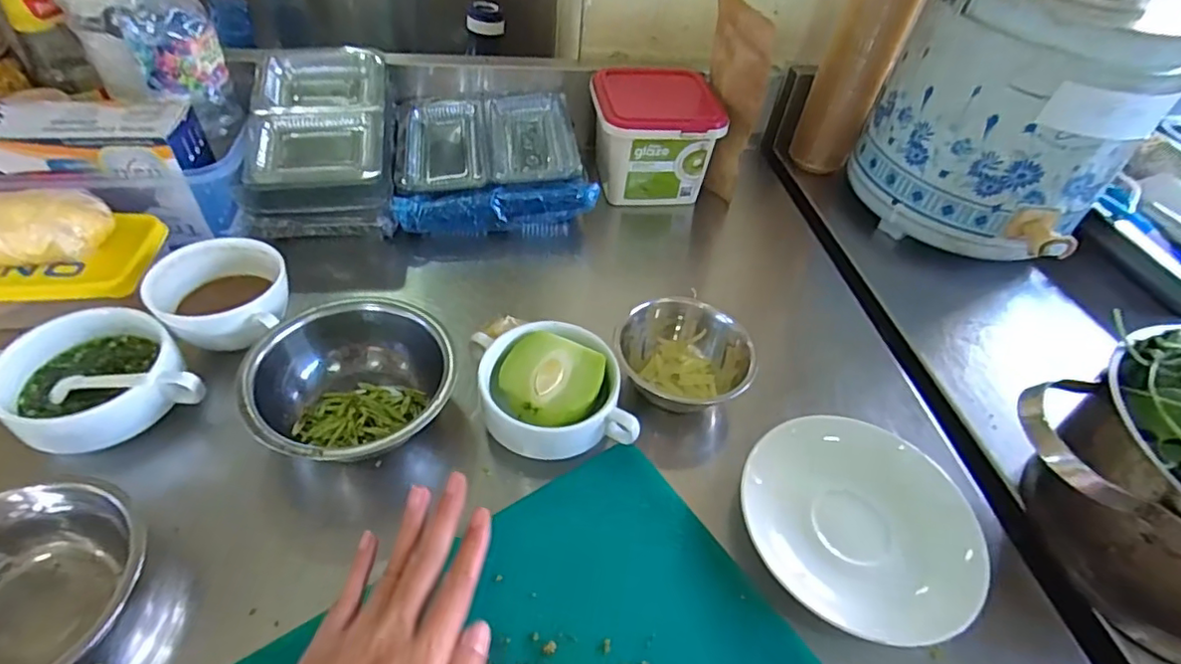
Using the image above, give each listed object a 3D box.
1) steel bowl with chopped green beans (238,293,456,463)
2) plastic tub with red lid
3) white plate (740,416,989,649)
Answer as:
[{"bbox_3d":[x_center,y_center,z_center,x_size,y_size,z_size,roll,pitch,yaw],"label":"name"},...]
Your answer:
[{"bbox_3d":[-0.169,0.040,0.421,0.141,0.062,0.116,-3,47,-9],"label":"steel bowl with chopped green beans"},{"bbox_3d":[0.069,-0.219,0.660,0.131,0.111,0.118,2,47,-5],"label":"plastic tub with red lid"},{"bbox_3d":[0.179,0.125,0.391,0.135,0.029,0.150,-22,53,-25],"label":"white plate"}]

